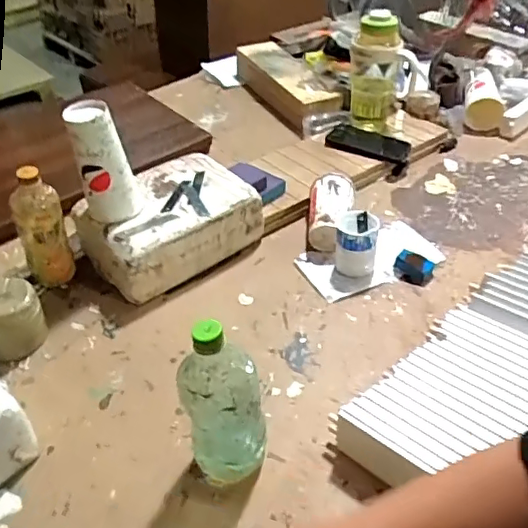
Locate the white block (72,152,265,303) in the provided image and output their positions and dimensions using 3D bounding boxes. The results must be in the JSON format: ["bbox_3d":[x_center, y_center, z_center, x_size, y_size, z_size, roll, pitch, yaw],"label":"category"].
[{"bbox_3d":[-0.158,-0.068,0.946,0.270,0.108,0.193,-31,45,-31],"label":"white block"}]

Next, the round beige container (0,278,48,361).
[{"bbox_3d":[-0.364,0.080,0.799,0.083,0.087,0.084,5,38,11],"label":"round beige container"}]

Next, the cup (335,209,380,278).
[{"bbox_3d":[0.150,-0.035,0.902,0.064,0.081,0.082,2,38,8],"label":"cup"}]

